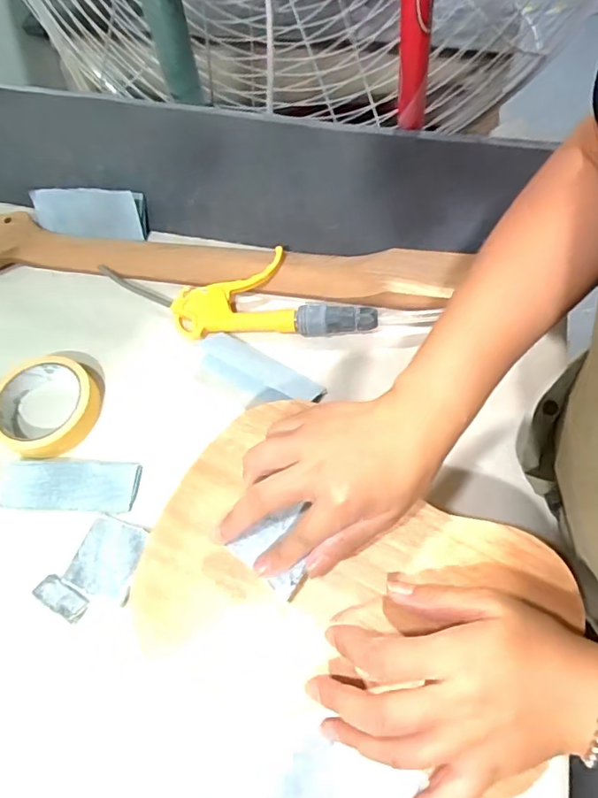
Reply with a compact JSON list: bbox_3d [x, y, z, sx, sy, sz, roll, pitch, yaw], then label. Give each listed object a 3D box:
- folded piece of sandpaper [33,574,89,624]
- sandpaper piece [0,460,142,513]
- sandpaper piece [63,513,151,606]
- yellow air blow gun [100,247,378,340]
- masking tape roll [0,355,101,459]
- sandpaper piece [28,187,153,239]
[{"bbox_3d":[-0.180,0.151,0.399,0.041,0.011,0.020,25,64,18],"label":"folded piece of sandpaper"},{"bbox_3d":[-0.194,0.072,0.444,0.117,0.006,0.042,1,60,5],"label":"sandpaper piece"},{"bbox_3d":[-0.148,0.122,0.411,0.052,0.004,0.057,15,64,12],"label":"sandpaper piece"},{"bbox_3d":[-0.064,-0.101,0.515,0.266,0.032,0.089,-1,59,3],"label":"yellow air blow gun"},{"bbox_3d":[-0.232,0.006,0.476,0.087,0.024,0.092,-2,59,3],"label":"masking tape roll"},{"bbox_3d":[-0.228,-0.203,0.571,0.123,0.051,0.011,3,36,2],"label":"sandpaper piece"}]

